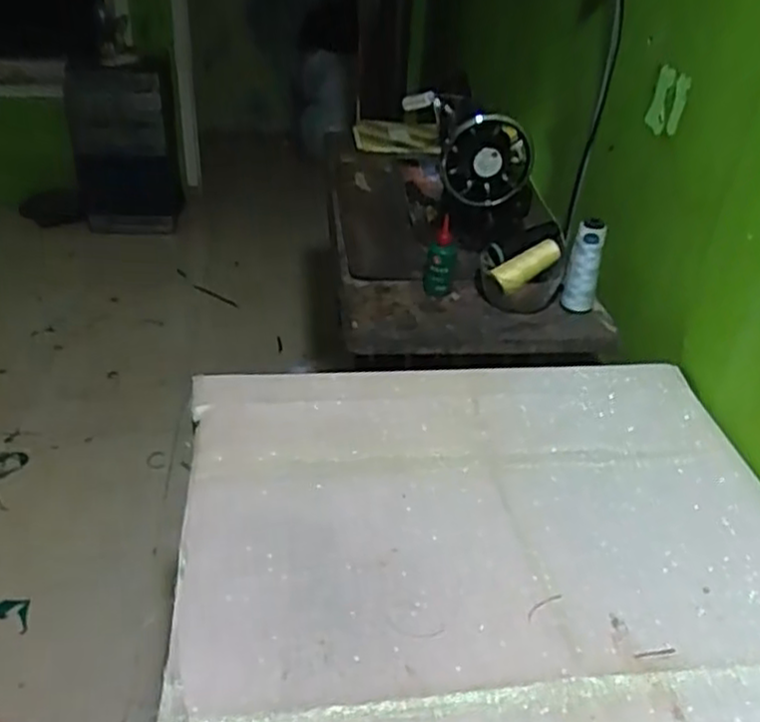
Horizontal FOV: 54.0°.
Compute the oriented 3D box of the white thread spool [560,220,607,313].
[{"bbox_3d":[0.296,-0.135,1.084,0.046,0.131,0.048,12,35,14],"label":"white thread spool"}]

